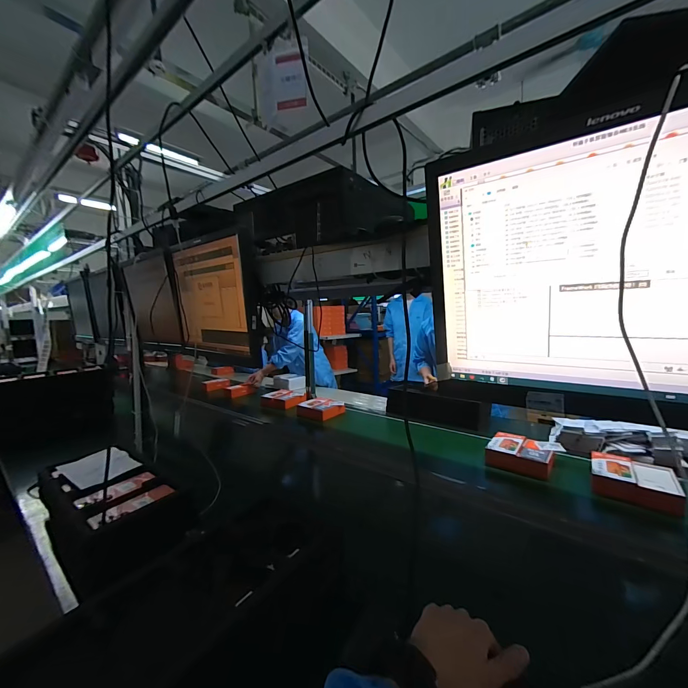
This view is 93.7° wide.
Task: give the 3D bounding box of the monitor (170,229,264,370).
[{"bbox_3d":[-0.344,-0.111,0.842,0.367,0.299,0.060,5,9,37],"label":"monitor"}]

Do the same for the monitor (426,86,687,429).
[{"bbox_3d":[0.276,-0.068,0.341,0.374,0.298,0.069,4,9,32],"label":"monitor"}]

